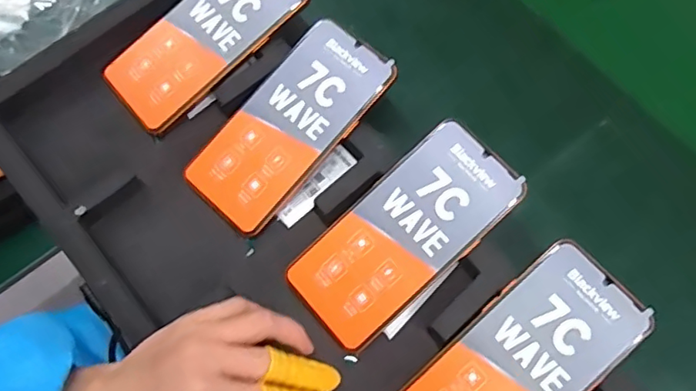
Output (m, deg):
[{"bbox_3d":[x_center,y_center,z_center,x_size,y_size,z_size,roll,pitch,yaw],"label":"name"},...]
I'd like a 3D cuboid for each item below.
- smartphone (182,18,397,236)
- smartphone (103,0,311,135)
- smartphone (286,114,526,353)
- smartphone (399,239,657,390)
[{"bbox_3d":[-0.043,-0.052,0.410,0.075,0.009,0.161,41,87,13],"label":"smartphone"},{"bbox_3d":[-0.113,-0.126,0.436,0.162,0.011,0.074,-42,75,-3],"label":"smartphone"},{"bbox_3d":[0.038,0.026,0.375,0.160,0.005,0.076,-43,75,-1],"label":"smartphone"},{"bbox_3d":[0.108,0.108,0.348,0.160,0.012,0.078,-43,75,-1],"label":"smartphone"}]

